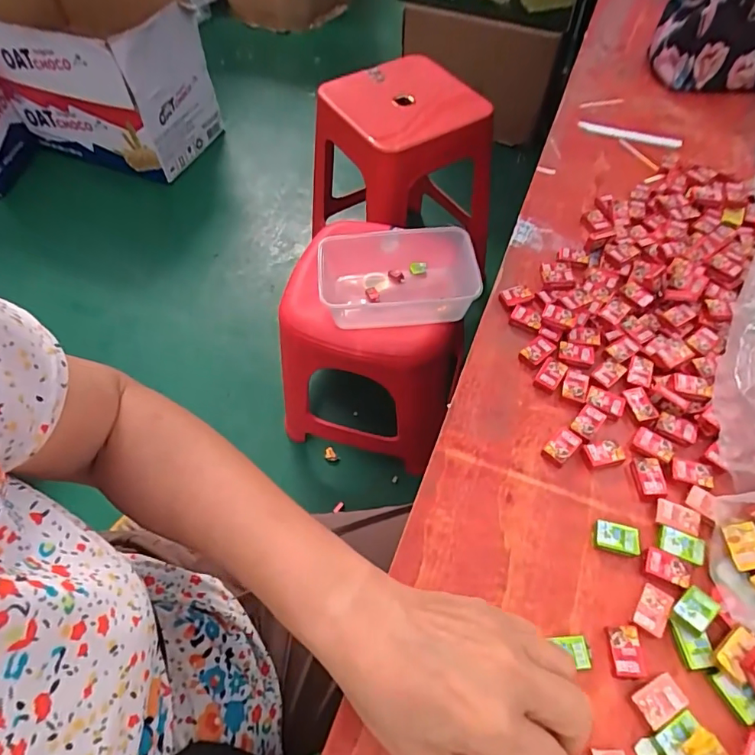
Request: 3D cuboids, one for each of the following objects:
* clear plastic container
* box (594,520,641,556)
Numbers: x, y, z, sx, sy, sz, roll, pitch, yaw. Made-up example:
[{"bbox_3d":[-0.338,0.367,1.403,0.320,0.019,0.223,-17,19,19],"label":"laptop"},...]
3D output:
[{"bbox_3d":[0.033,-0.164,0.802,0.252,0.077,0.165,0,57,2],"label":"clear plastic container"},{"bbox_3d":[0.150,0.101,0.311,0.027,0.008,0.018,14,59,10],"label":"box"}]

